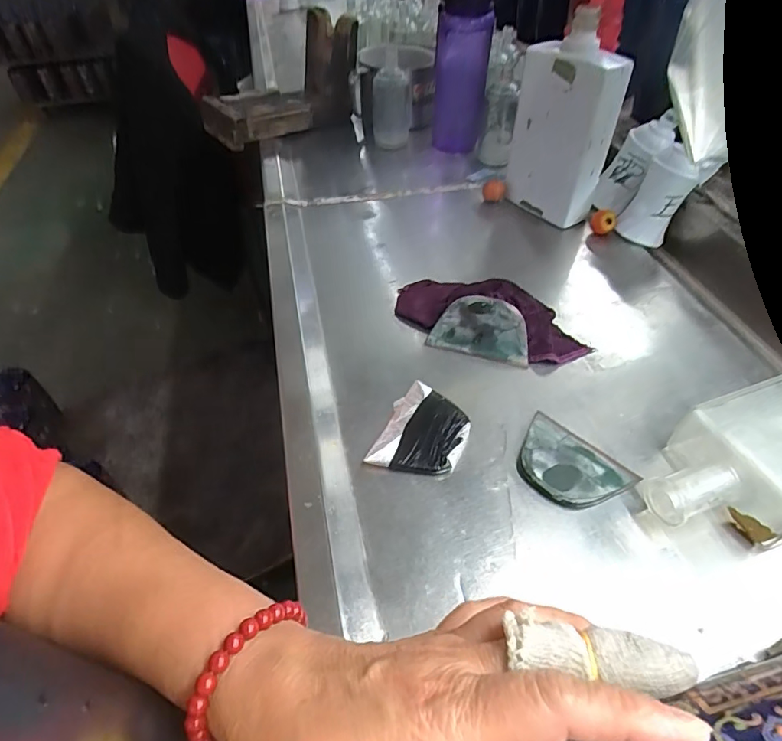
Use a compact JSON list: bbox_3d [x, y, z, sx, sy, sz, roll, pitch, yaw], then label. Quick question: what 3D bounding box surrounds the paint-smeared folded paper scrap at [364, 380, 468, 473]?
[{"bbox_3d":[0.026,0.046,0.377,0.061,0.011,0.078,14,53,17],"label":"paint-smeared folded paper scrap"}]

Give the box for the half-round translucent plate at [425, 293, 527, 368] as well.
[{"bbox_3d":[0.082,-0.039,0.447,0.087,0.005,0.058,13,77,14],"label":"half-round translucent plate"}]

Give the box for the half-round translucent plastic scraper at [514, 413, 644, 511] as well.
[{"bbox_3d":[0.127,0.070,0.356,0.080,0.010,0.059,35,61,29],"label":"half-round translucent plastic scraper"}]

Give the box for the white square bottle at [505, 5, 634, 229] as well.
[{"bbox_3d":[0.195,-0.267,0.568,0.068,0.198,0.108,-27,53,-16],"label":"white square bottle"}]

